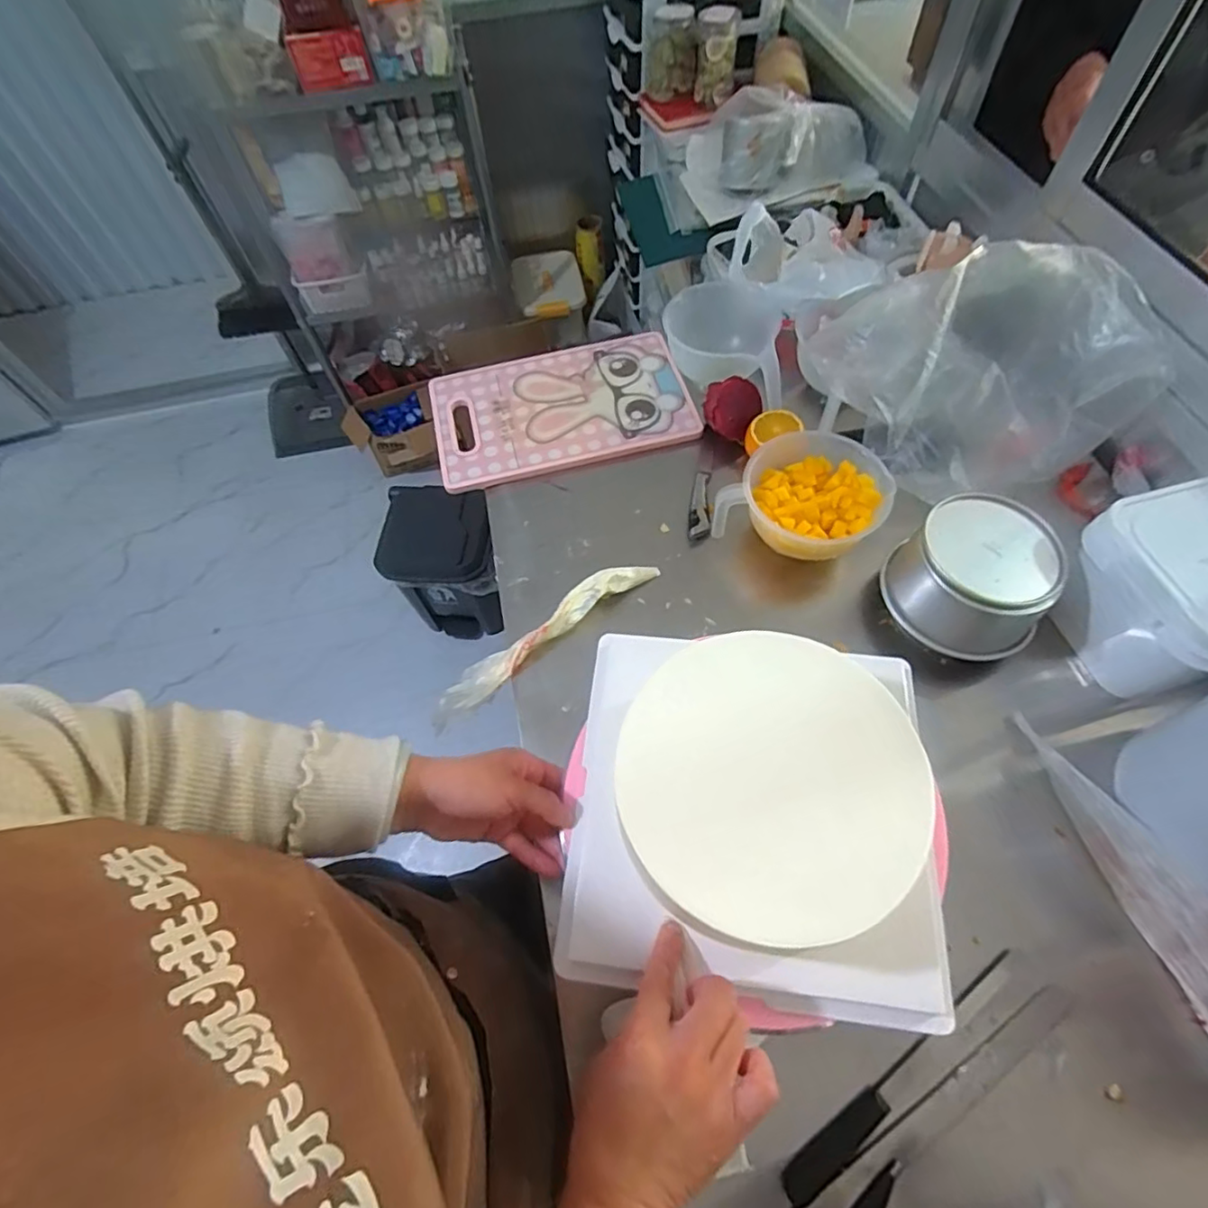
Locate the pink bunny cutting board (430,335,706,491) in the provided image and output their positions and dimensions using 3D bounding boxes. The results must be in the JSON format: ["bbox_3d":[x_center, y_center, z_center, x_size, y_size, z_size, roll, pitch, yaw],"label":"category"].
[{"bbox_3d":[-0.062,-0.280,0.862,0.353,0.019,0.223,-13,60,-4],"label":"pink bunny cutting board"}]

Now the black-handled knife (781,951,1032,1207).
[{"bbox_3d":[0.251,0.373,0.485,0.268,0.009,0.025,-31,63,-14],"label":"black-handled knife"}]

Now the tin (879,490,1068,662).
[{"bbox_3d":[0.382,-0.032,0.627,0.146,0.083,0.145,-1,60,3],"label":"tin"}]

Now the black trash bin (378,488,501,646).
[{"bbox_3d":[-0.362,-0.088,1.434,0.252,0.346,0.251,-6,60,0],"label":"black trash bin"}]

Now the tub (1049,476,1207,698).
[{"bbox_3d":[0.575,-0.015,0.597,0.163,0.128,0.164,-16,61,-6],"label":"tub"}]

